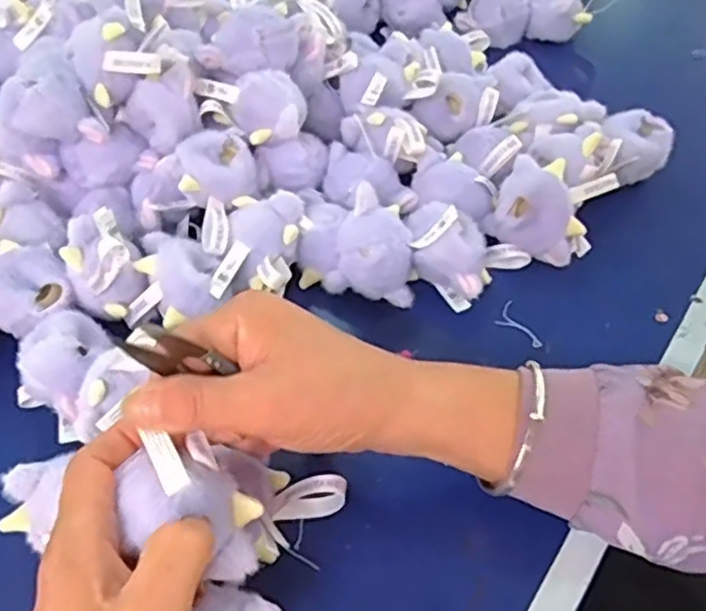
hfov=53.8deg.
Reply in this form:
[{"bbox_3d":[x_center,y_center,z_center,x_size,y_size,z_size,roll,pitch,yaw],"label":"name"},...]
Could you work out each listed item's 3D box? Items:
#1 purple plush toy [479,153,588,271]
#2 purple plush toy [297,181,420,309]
[{"bbox_3d":[0.129,-0.061,0.476,0.065,0.051,0.051,33,59,25],"label":"purple plush toy"},{"bbox_3d":[0.007,-0.040,0.462,0.074,0.057,0.062,11,52,11],"label":"purple plush toy"}]

